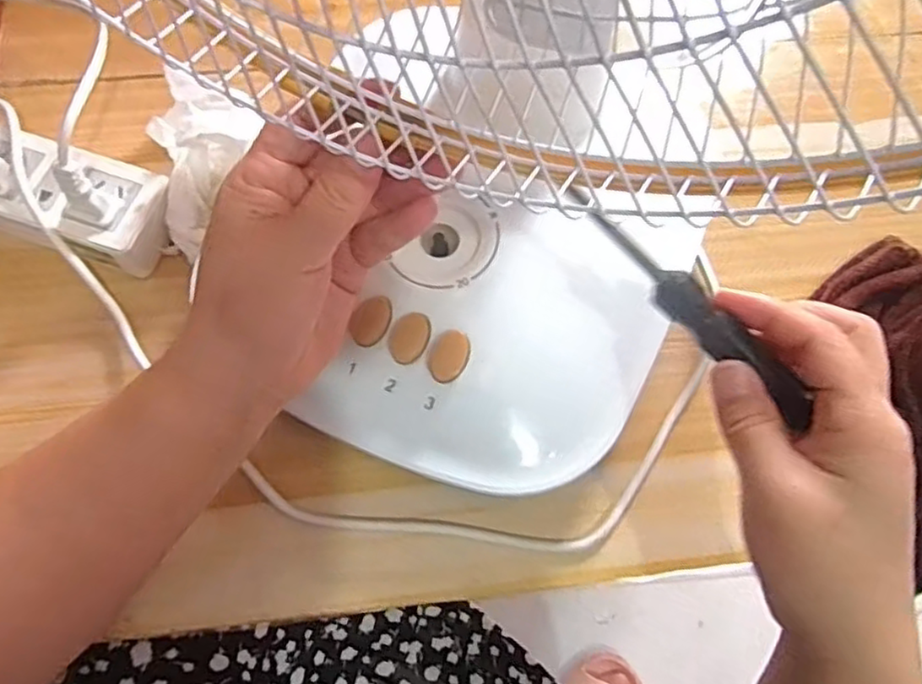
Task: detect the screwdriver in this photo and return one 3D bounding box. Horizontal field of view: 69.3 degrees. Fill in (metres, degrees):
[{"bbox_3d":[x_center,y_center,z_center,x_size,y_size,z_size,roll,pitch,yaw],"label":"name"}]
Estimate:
[{"bbox_3d":[0.091,-0.013,0.263,0.128,0.013,0.015,42,72,-5],"label":"screwdriver"}]

